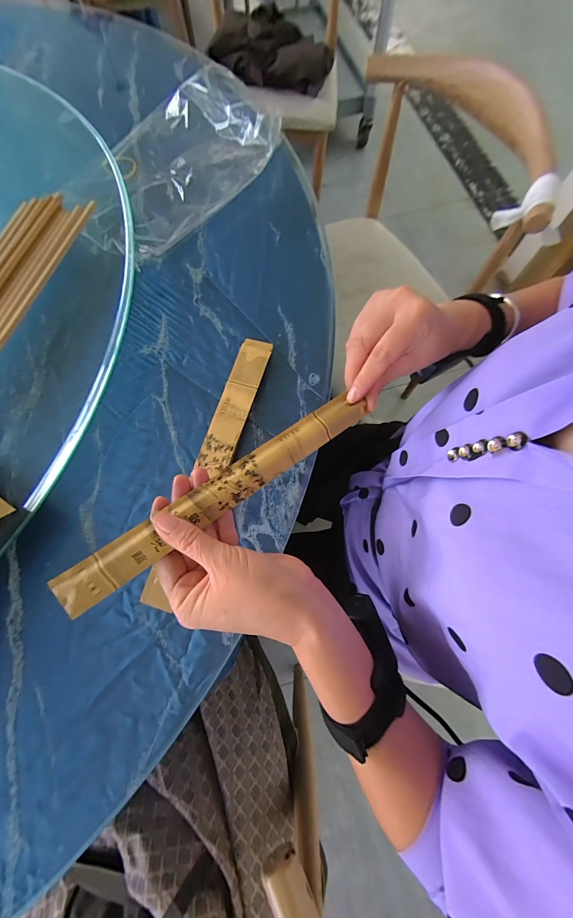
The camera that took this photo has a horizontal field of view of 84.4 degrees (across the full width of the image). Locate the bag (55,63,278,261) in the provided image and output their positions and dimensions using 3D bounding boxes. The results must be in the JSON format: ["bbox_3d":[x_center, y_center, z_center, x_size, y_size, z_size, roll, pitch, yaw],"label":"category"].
[{"bbox_3d":[-0.156,-0.386,0.400,0.190,0.045,0.281,39,78,12],"label":"bag"}]

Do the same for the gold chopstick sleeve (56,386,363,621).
[{"bbox_3d":[-0.043,0.022,0.240,0.255,0.009,0.027,-34,78,-15],"label":"gold chopstick sleeve"}]

